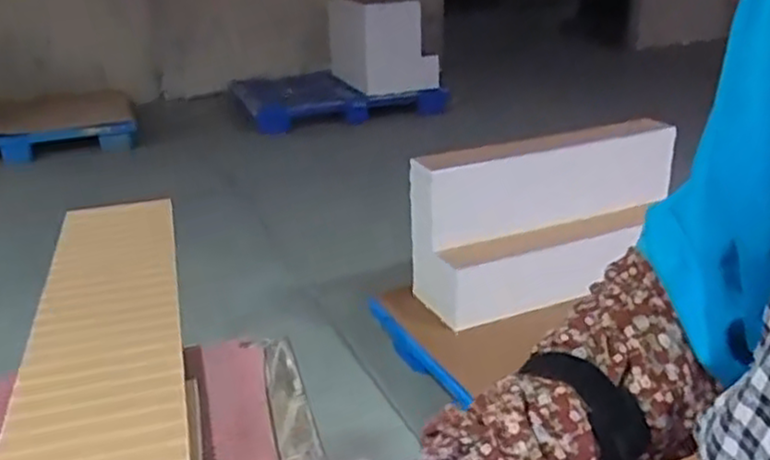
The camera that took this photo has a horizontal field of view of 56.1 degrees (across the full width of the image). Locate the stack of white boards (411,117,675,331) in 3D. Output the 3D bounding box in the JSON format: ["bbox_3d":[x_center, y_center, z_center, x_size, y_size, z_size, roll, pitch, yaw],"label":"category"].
[{"bbox_3d":[0.435,-0.019,1.801,0.736,0.405,0.170,-10,24,-20],"label":"stack of white boards"}]

